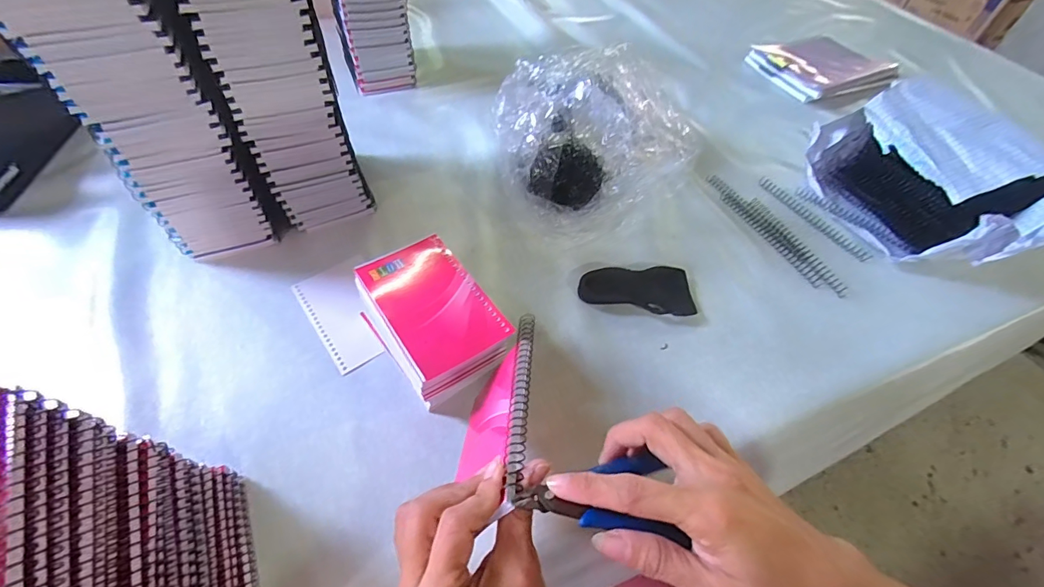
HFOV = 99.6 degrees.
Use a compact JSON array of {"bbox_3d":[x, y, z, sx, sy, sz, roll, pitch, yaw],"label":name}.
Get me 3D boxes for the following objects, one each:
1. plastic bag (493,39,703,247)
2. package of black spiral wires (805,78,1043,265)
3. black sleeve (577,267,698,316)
[{"bbox_3d":[0.076,-0.188,0.545,0.203,0.113,0.235,-14,56,-14],"label":"plastic bag"},{"bbox_3d":[0.457,-0.130,0.510,0.107,0.134,0.252,-17,56,-16],"label":"package of black spiral wires"},{"bbox_3d":[0.124,-0.001,0.466,0.119,0.022,0.052,-3,54,-6],"label":"black sleeve"}]

